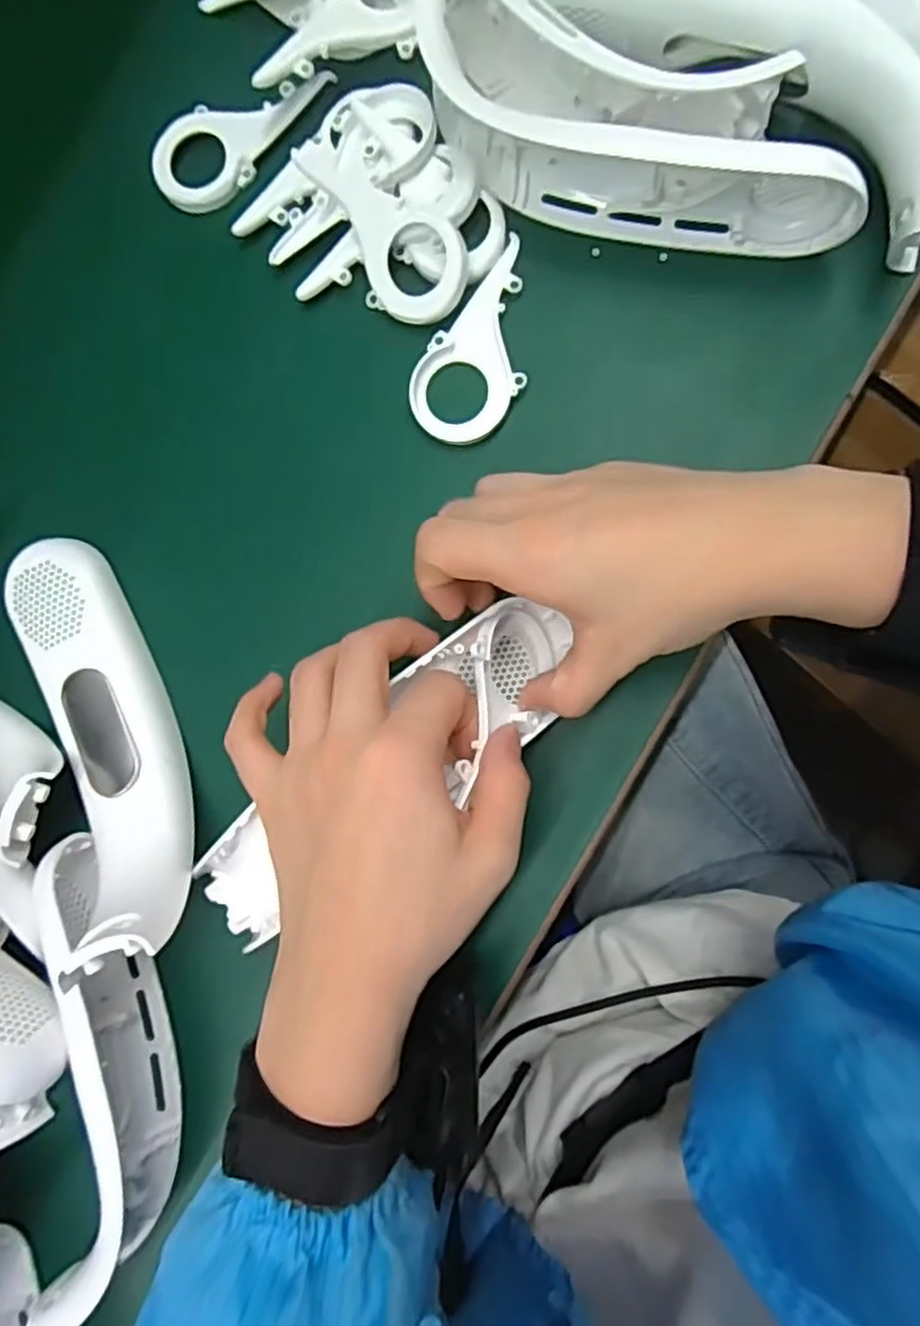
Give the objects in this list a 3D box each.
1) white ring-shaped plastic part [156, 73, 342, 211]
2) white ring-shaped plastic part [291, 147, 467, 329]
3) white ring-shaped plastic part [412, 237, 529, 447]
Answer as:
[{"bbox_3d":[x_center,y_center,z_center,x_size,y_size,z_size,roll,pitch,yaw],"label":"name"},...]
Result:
[{"bbox_3d":[-0.106,-0.254,0.349,0.090,0.007,0.044,-45,83,5],"label":"white ring-shaped plastic part"},{"bbox_3d":[-0.039,-0.187,0.330,0.094,0.009,0.043,33,117,9],"label":"white ring-shaped plastic part"},{"bbox_3d":[0.013,-0.139,0.327,0.045,0.006,0.089,35,93,7],"label":"white ring-shaped plastic part"}]

